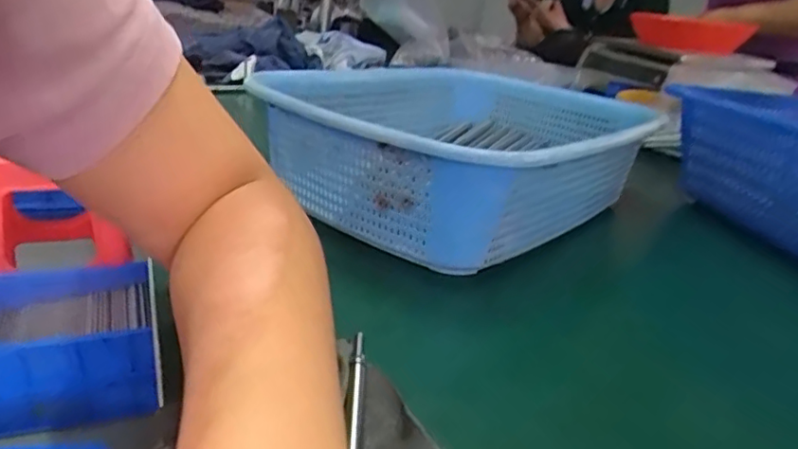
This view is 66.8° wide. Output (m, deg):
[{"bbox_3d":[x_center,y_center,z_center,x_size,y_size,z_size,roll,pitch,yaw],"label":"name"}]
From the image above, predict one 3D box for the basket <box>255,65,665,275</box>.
[{"bbox_3d":[0.050,-0.067,0.507,0.258,0.083,0.319,22,27,32],"label":"basket"}]

